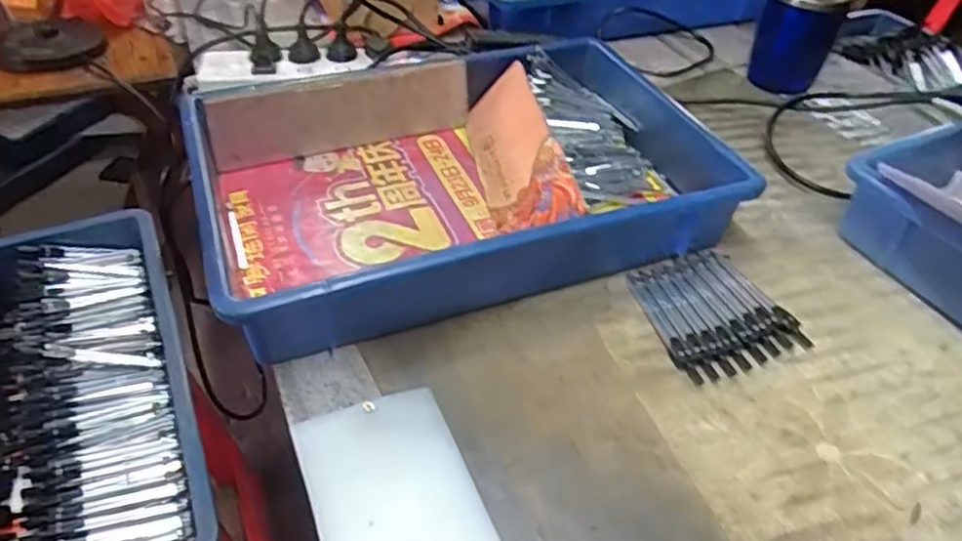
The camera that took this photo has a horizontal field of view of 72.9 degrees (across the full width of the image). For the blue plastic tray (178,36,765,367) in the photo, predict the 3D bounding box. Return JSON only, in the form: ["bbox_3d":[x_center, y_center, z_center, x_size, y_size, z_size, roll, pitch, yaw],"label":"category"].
[{"bbox_3d":[-0.003,-0.088,0.583,0.447,0.092,0.273,-15,46,-18],"label":"blue plastic tray"}]

